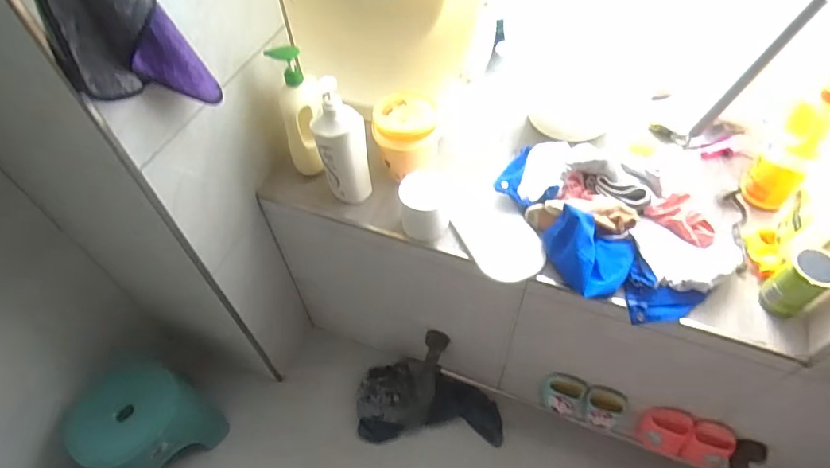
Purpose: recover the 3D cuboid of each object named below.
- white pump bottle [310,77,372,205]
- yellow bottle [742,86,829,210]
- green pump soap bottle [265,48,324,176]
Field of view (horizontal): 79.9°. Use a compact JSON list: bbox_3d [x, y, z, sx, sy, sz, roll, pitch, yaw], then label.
[{"bbox_3d":[-0.137,-0.161,0.938,0.092,0.255,0.056,-4,53,0],"label":"white pump bottle"},{"bbox_3d":[0.682,-0.141,0.880,0.099,0.270,0.115,35,62,25],"label":"yellow bottle"},{"bbox_3d":[-0.223,-0.230,0.982,0.087,0.271,0.053,-1,31,3],"label":"green pump soap bottle"}]

